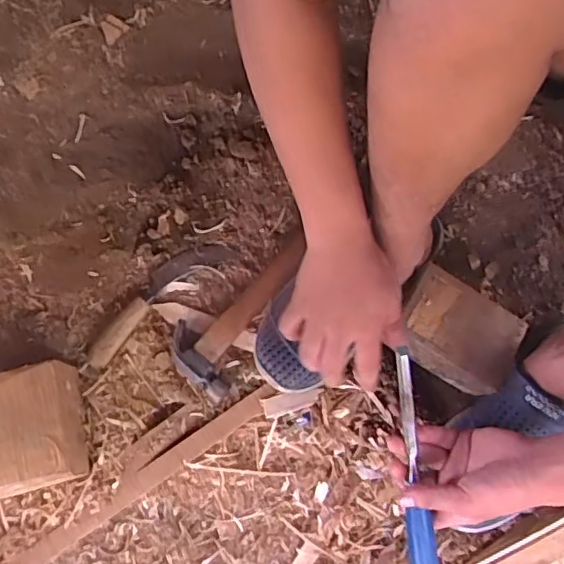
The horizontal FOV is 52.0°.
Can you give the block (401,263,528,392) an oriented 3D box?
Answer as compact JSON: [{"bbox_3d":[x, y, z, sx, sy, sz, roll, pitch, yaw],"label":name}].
[{"bbox_3d":[0.182,0.053,0.608,0.116,0.071,0.089,27,74,8],"label":"block"}]

